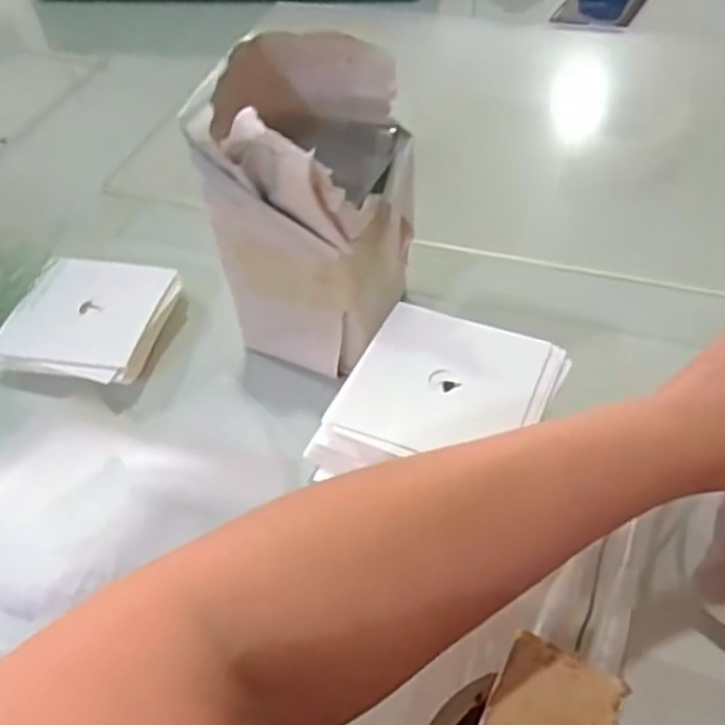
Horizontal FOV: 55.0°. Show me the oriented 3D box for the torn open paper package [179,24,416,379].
[{"bbox_3d":[-0.027,-0.088,0.438,0.104,0.184,0.106,16,54,18],"label":"torn open paper package"}]

